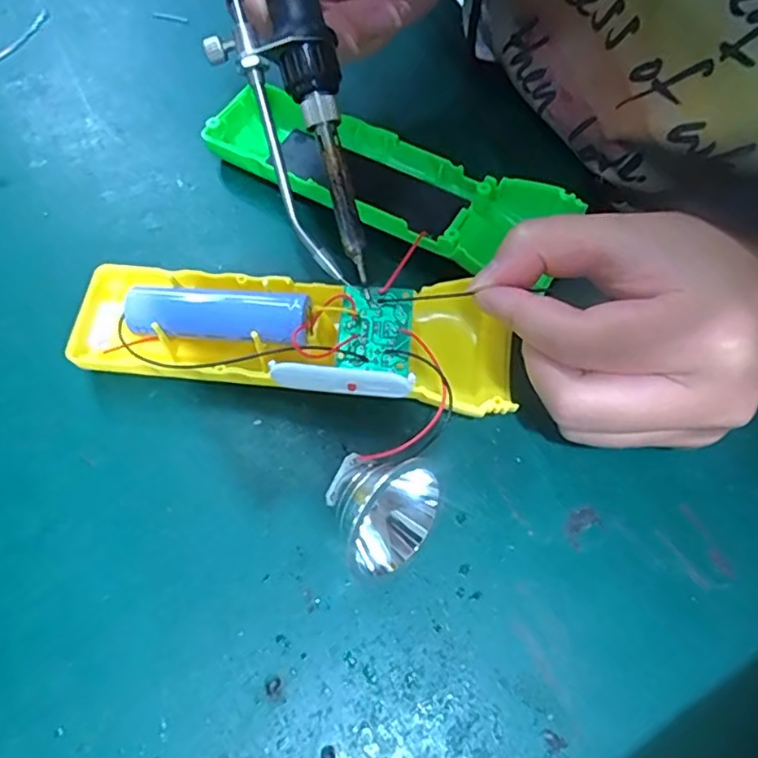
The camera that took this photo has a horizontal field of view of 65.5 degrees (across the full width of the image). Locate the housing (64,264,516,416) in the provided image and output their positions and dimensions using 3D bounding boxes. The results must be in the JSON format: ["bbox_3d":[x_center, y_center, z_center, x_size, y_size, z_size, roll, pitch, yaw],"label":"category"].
[{"bbox_3d":[-0.031,-0.018,0.221,0.164,0.037,0.048,9,65,2],"label":"housing"}]

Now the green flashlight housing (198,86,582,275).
[{"bbox_3d":[-0.002,-0.086,0.258,0.158,0.025,0.049,29,67,11],"label":"green flashlight housing"}]

